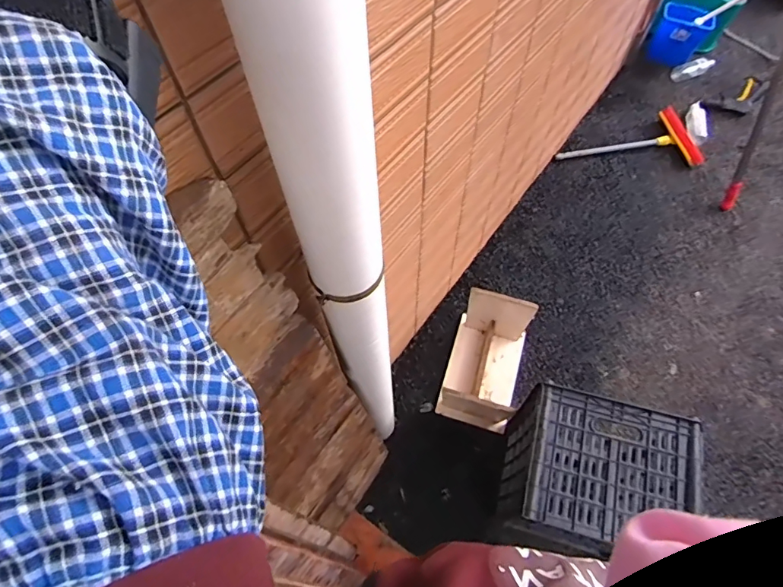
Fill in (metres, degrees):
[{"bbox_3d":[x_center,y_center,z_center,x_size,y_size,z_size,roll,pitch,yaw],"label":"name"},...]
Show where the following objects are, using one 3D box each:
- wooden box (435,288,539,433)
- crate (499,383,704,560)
[{"bbox_3d":[0.287,0.197,1.371,0.217,0.221,0.331,14,62,9],"label":"wooden box"},{"bbox_3d":[0.438,0.449,1.098,0.329,0.435,0.285,16,62,10],"label":"crate"}]

